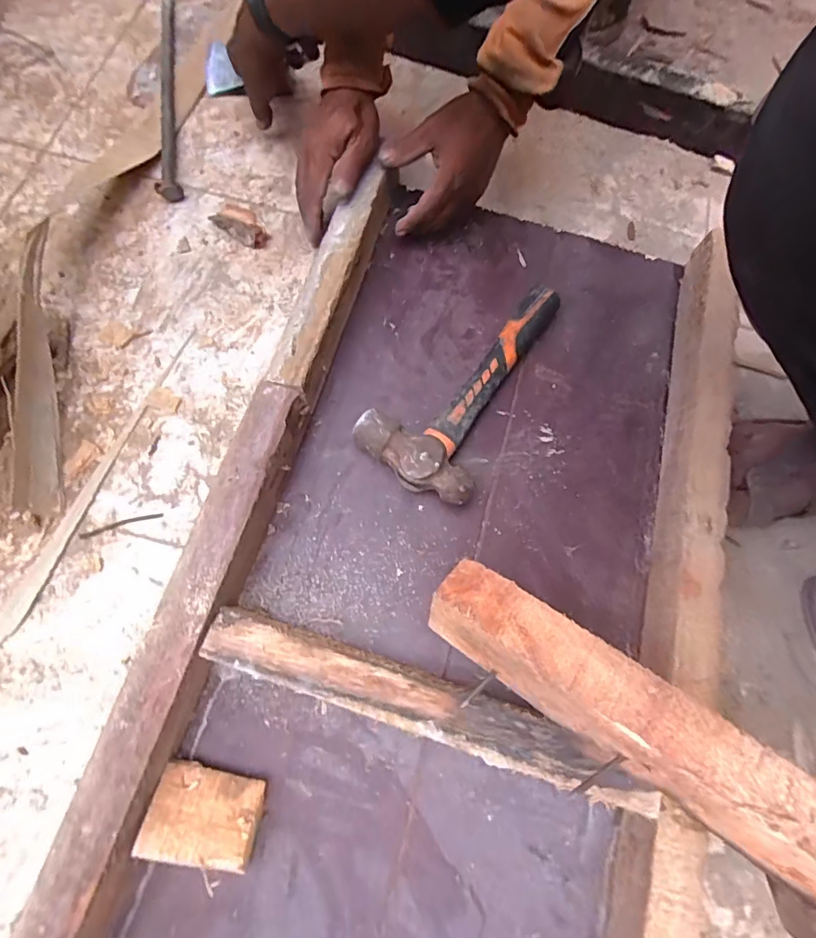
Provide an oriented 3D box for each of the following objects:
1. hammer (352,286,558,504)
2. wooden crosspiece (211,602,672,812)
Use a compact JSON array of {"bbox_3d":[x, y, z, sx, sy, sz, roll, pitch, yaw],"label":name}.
[{"bbox_3d":[0.066,-0.091,0.459,0.119,0.038,0.260,33,73,9],"label":"hammer"},{"bbox_3d":[0.012,0.169,0.339,0.324,0.018,0.038,19,73,2],"label":"wooden crosspiece"}]

